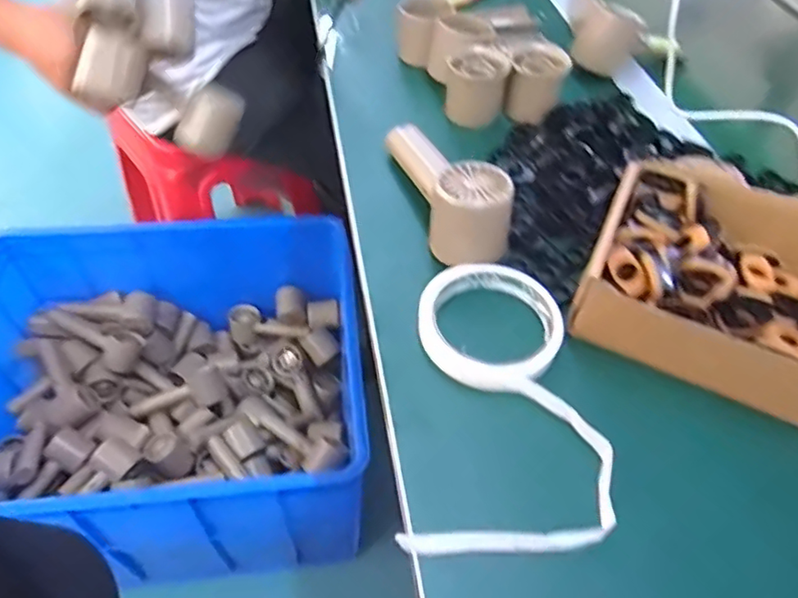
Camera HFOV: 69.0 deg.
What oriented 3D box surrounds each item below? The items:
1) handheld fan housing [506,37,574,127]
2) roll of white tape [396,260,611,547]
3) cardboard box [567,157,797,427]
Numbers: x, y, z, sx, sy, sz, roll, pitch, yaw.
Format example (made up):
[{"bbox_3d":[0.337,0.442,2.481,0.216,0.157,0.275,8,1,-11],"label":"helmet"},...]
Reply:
[{"bbox_3d":[0.128,-0.201,0.545,0.053,0.052,0.048,8,51,3],"label":"handheld fan housing"},{"bbox_3d":[0.066,0.057,0.358,0.111,0.019,0.193,5,50,1],"label":"roll of white tape"},{"bbox_3d":[0.221,-0.014,0.395,0.170,0.057,0.156,23,53,15],"label":"cardboard box"}]

